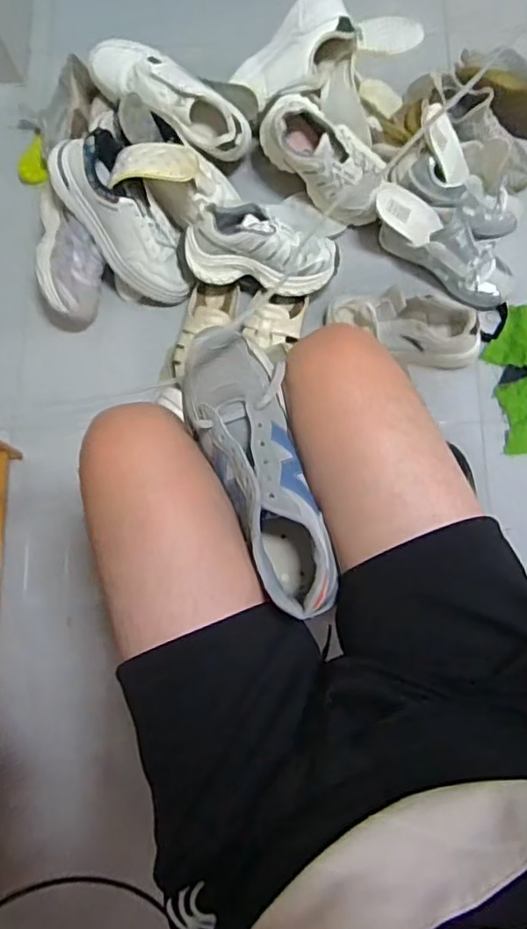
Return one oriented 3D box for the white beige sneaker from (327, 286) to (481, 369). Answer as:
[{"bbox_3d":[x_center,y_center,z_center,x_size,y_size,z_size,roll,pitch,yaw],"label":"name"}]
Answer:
[{"bbox_3d":[0.236,-0.228,1.025,0.257,0.089,0.091,6,76,4],"label":"white beige sneaker"}]

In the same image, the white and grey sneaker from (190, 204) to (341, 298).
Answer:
[{"bbox_3d":[-0.004,-0.359,1.014,0.247,0.093,0.106,8,76,4],"label":"white and grey sneaker"}]

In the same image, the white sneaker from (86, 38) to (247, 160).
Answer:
[{"bbox_3d":[-0.162,-0.619,1.045,0.294,0.087,0.123,28,78,-10],"label":"white sneaker"}]

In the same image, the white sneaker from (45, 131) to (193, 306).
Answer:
[{"bbox_3d":[-0.222,-0.398,1.012,0.120,0.093,0.295,-43,119,-8],"label":"white sneaker"}]

